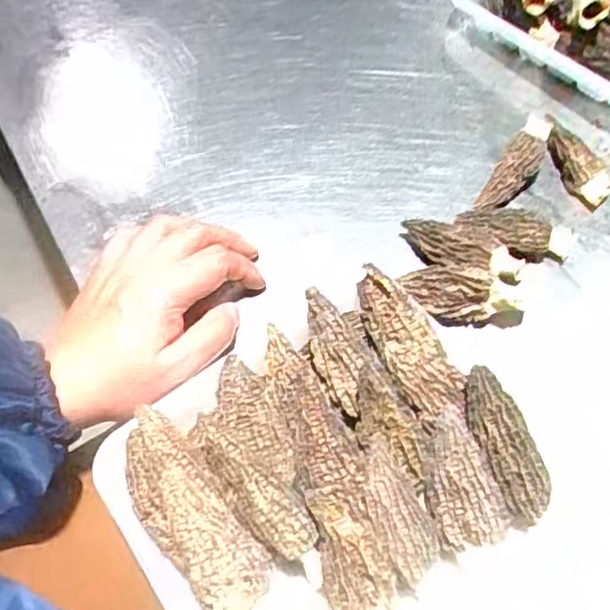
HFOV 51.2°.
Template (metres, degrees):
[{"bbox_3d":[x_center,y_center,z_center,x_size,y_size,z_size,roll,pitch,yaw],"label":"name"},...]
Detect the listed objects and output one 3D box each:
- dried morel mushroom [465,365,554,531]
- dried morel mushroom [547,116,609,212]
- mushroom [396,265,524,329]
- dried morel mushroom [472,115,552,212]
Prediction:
[{"bbox_3d":[0.100,0.072,0.319,0.025,0.021,0.081,-20,85,-11],"label":"dried morel mushroom"},{"bbox_3d":[0.192,-0.099,0.457,0.024,0.023,0.068,-23,61,-13],"label":"dried morel mushroom"},{"bbox_3d":[0.100,-0.005,0.400,0.075,0.037,0.032,3,58,3],"label":"mushroom"},{"bbox_3d":[0.153,-0.100,0.454,0.024,0.037,0.095,29,63,17],"label":"dried morel mushroom"}]

